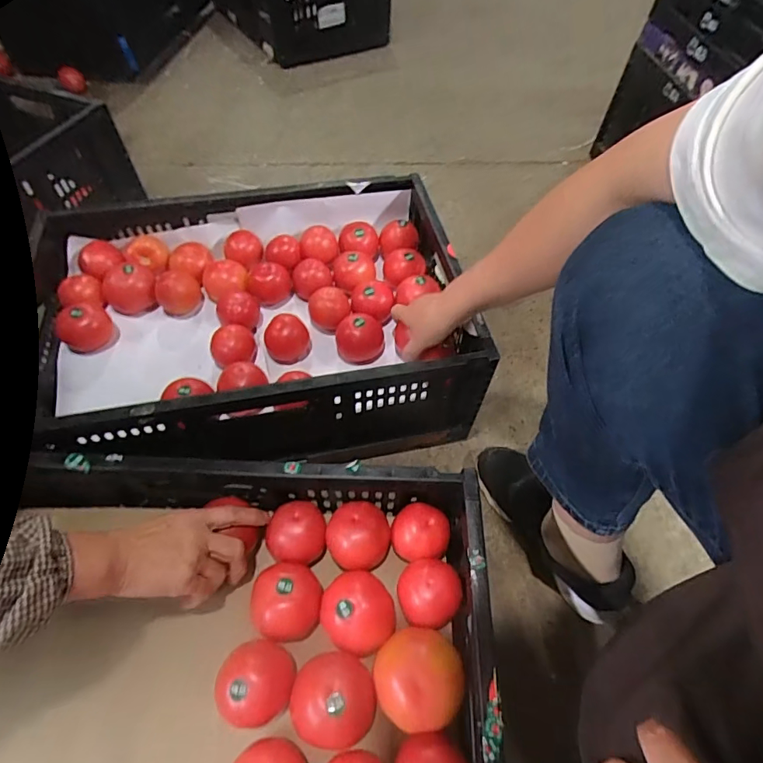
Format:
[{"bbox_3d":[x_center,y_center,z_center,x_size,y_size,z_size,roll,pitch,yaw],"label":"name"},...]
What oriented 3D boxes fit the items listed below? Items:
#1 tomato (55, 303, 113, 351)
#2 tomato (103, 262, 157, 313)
[{"bbox_3d":[-0.430,-0.080,0.676,0.069,0.055,0.059,-37,65,-22],"label":"tomato"},{"bbox_3d":[-0.391,-0.147,0.720,0.073,0.055,0.067,1,57,-1],"label":"tomato"}]

